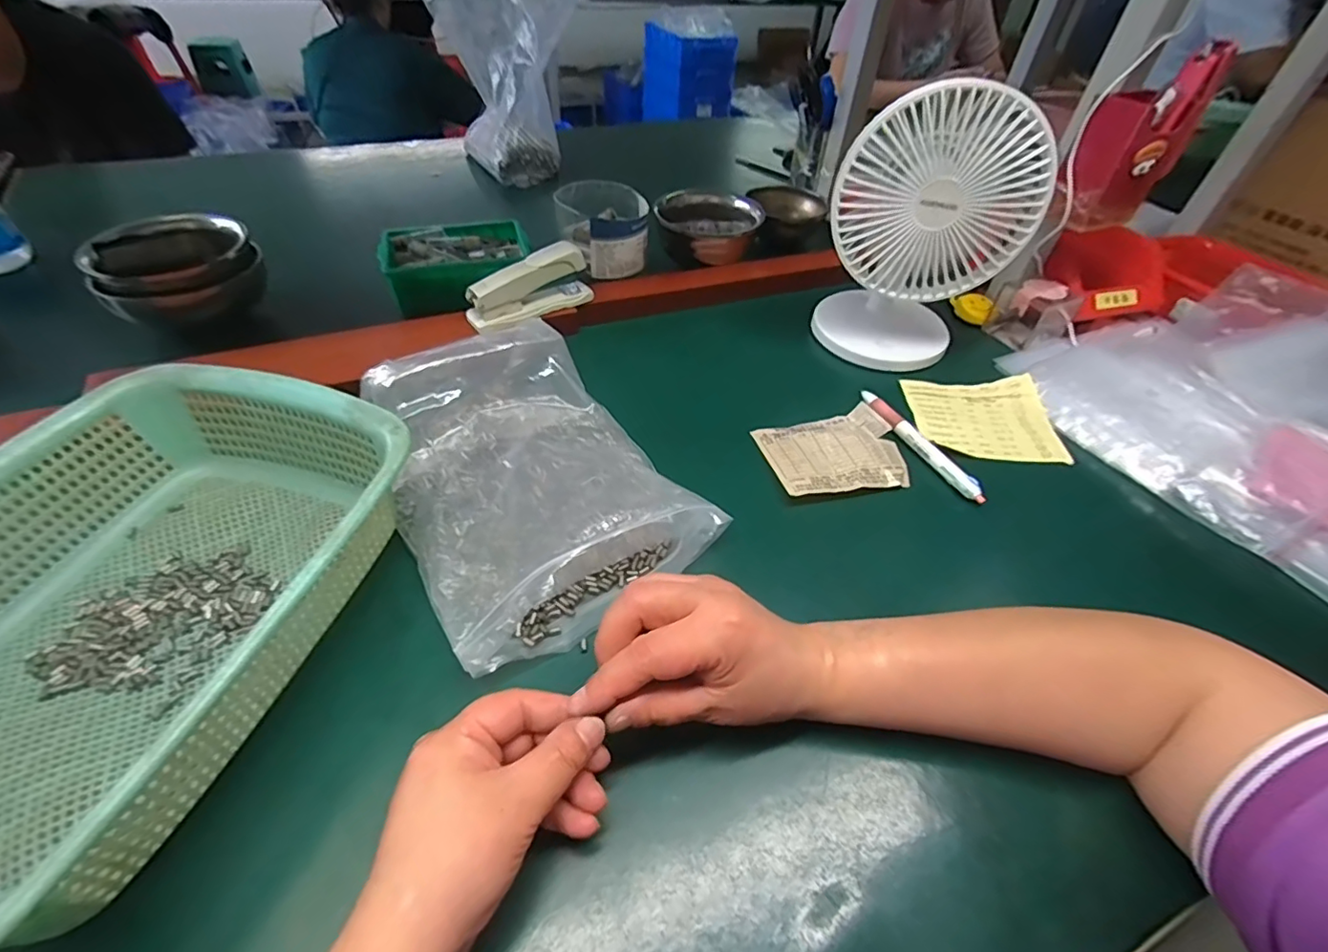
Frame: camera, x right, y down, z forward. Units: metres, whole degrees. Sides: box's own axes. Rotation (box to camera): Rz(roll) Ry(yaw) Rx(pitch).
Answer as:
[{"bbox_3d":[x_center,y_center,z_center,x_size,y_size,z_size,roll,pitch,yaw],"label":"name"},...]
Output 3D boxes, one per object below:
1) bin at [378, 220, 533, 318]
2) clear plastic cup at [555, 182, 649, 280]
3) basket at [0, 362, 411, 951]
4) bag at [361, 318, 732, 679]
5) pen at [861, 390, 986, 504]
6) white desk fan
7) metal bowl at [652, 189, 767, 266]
[{"bbox_3d":[-0.220,-0.227,0.613,0.148,0.050,0.109,-15,49,-18],"label":"bin"},{"bbox_3d":[-0.066,-0.265,0.628,0.090,0.071,0.096,2,46,-2],"label":"clear plastic cup"},{"bbox_3d":[-0.288,0.071,0.303,0.222,0.081,0.296,13,47,8],"label":"basket"},{"bbox_3d":[-0.097,-0.008,0.401,0.177,0.063,0.233,-25,53,-26],"label":"bag"},{"bbox_3d":[0.210,-0.029,0.475,0.014,0.016,0.142,-15,49,-18],"label":"pen"},{"bbox_3d":[0.234,-0.218,0.508,0.153,0.215,0.110,23,49,17],"label":"white desk fan"},{"bbox_3d":[0.053,-0.297,0.690,0.120,0.060,0.120,2,46,-2],"label":"metal bowl"}]

